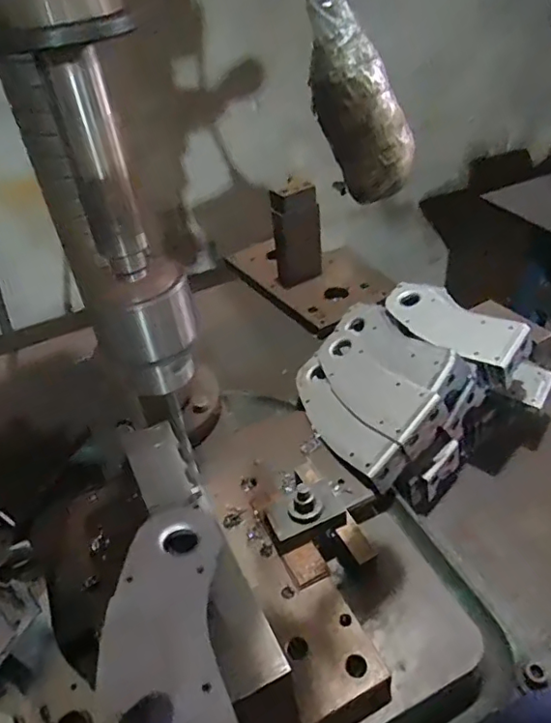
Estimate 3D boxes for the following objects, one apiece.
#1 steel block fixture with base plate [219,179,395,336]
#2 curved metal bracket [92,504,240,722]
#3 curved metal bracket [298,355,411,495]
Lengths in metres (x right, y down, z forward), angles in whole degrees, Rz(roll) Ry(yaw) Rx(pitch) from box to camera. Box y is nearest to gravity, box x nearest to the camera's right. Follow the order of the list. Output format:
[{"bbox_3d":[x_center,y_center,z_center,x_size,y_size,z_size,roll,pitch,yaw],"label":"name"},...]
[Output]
[{"bbox_3d":[0.042,-0.199,0.908,0.171,0.147,0.292,-28,45,-23],"label":"steel block fixture with base plate"},{"bbox_3d":[-0.058,0.143,0.296,0.067,0.010,0.174,0,28,-14],"label":"curved metal bracket"},{"bbox_3d":[0.072,0.066,0.589,0.051,0.033,0.184,-39,40,1],"label":"curved metal bracket"}]

